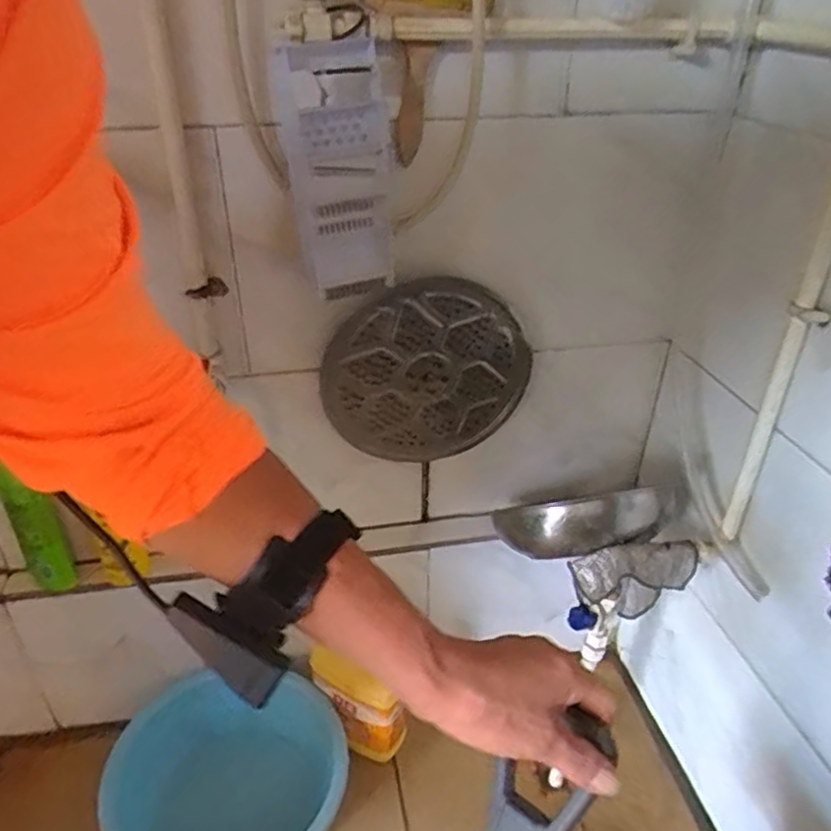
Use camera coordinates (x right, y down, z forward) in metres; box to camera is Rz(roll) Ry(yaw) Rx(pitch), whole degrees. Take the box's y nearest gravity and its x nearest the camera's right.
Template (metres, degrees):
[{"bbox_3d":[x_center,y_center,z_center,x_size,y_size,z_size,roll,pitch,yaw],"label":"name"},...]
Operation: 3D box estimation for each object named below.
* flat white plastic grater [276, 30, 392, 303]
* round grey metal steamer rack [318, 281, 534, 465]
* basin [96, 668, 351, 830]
[{"bbox_3d":[-0.079,-0.249,0.709,0.109,0.240,0.034,-4,33,-8],"label":"flat white plastic grater"},{"bbox_3d":[0.014,-0.046,0.898,0.262,0.247,0.033,-6,33,-11],"label":"round grey metal steamer rack"},{"bbox_3d":[-0.262,0.489,0.930,0.303,0.119,0.282,0,32,0],"label":"basin"}]

